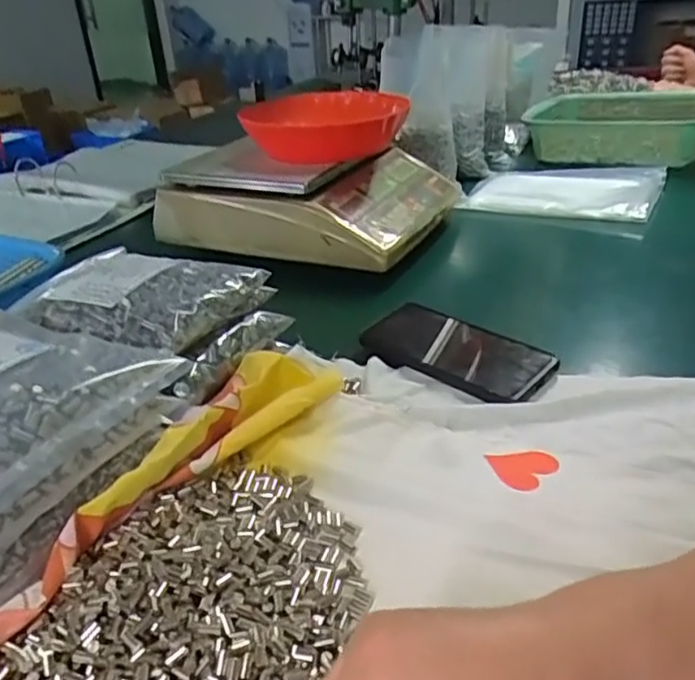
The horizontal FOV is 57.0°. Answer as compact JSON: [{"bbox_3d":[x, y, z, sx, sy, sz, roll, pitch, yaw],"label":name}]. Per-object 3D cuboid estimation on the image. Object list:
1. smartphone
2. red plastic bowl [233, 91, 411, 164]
[{"bbox_3d":[0.090,0.008,0.547,0.162,0.015,0.079,22,39,36],"label":"smartphone"},{"bbox_3d":[-0.018,-0.268,0.806,0.178,0.061,0.178,1,31,9],"label":"red plastic bowl"}]

